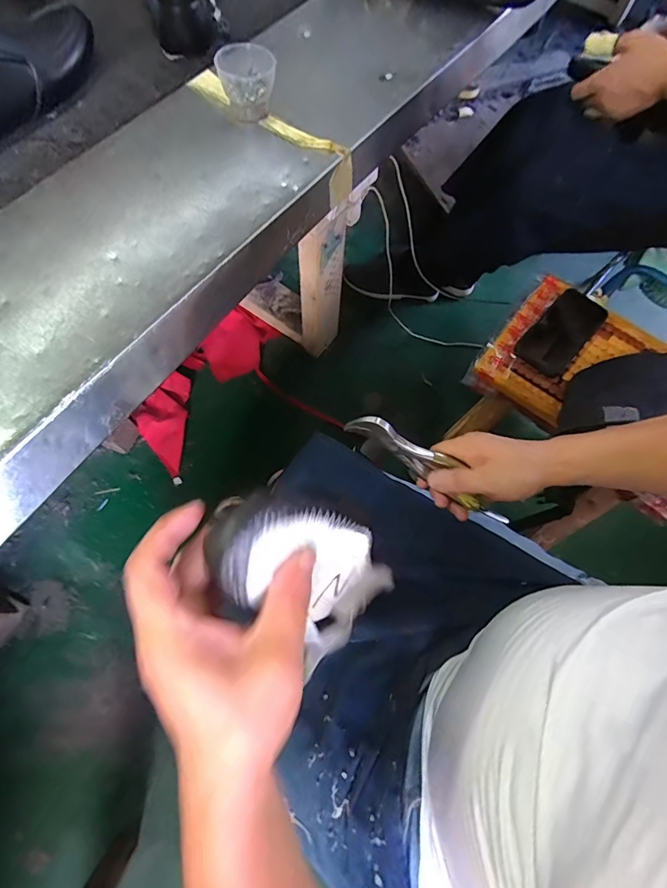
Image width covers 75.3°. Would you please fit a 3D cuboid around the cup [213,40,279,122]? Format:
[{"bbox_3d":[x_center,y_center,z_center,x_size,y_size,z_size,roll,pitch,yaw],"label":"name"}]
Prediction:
[{"bbox_3d":[-0.097,-0.414,0.495,0.063,0.058,0.059,1,69,-2],"label":"cup"}]

